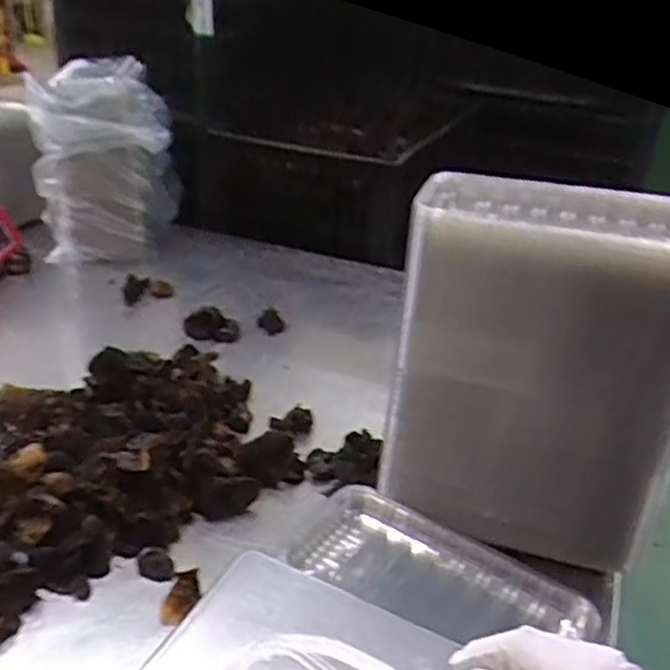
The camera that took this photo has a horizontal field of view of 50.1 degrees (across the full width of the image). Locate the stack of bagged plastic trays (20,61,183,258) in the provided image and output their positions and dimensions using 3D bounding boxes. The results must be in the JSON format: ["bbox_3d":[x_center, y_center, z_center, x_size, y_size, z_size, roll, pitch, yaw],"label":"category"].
[{"bbox_3d":[-0.395,-0.309,1.257,0.230,0.298,0.223,-2,29,-11],"label":"stack of bagged plastic trays"}]

